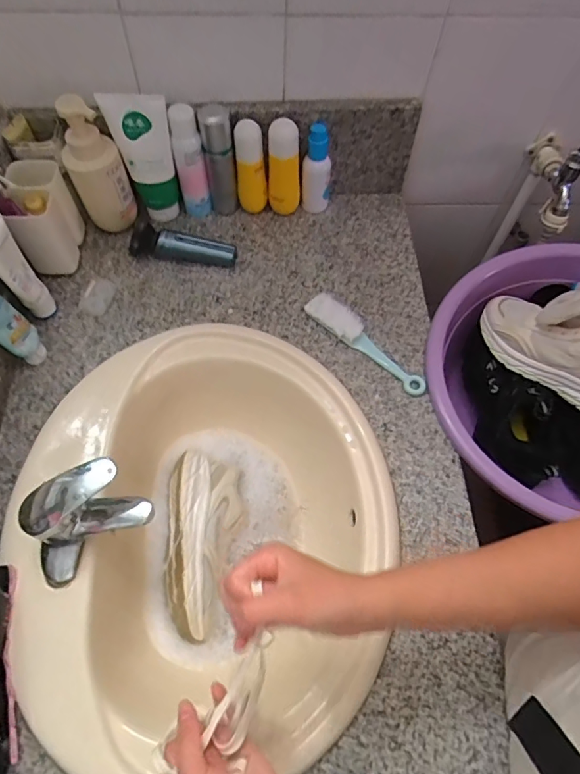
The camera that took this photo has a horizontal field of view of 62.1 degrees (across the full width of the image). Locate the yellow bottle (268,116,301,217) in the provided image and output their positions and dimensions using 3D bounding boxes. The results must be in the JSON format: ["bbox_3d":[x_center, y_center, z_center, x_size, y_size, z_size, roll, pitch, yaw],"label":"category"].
[{"bbox_3d":[-0.009,-0.336,0.737,0.050,0.153,0.043,-5,59,-4],"label":"yellow bottle"}]

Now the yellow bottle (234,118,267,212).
[{"bbox_3d":[-0.059,-0.334,0.743,0.046,0.145,0.032,-1,64,-3],"label":"yellow bottle"}]

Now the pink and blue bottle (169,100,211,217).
[{"bbox_3d":[-0.151,-0.334,0.729,0.043,0.168,0.035,-8,64,-6],"label":"pink and blue bottle"}]

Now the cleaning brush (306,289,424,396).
[{"bbox_3d":[0.108,-0.066,0.680,0.048,0.023,0.207,-41,72,-19],"label":"cleaning brush"}]

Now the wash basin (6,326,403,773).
[{"bbox_3d":[-0.088,0.168,0.612,0.475,0.161,0.519,-11,64,-8],"label":"wash basin"}]

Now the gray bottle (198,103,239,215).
[{"bbox_3d":[-0.107,-0.340,0.735,0.044,0.164,0.043,-8,64,-6],"label":"gray bottle"}]

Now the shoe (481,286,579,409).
[{"bbox_3d":[0.385,-0.061,0.654,0.236,0.116,0.105,38,68,15],"label":"shoe"}]

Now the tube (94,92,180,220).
[{"bbox_3d":[-0.208,-0.332,0.703,0.077,0.184,0.044,-17,66,-10],"label":"tube"}]

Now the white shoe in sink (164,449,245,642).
[{"bbox_3d":[-0.124,0.204,0.642,0.107,0.069,0.236,3,62,-1],"label":"white shoe in sink"}]

